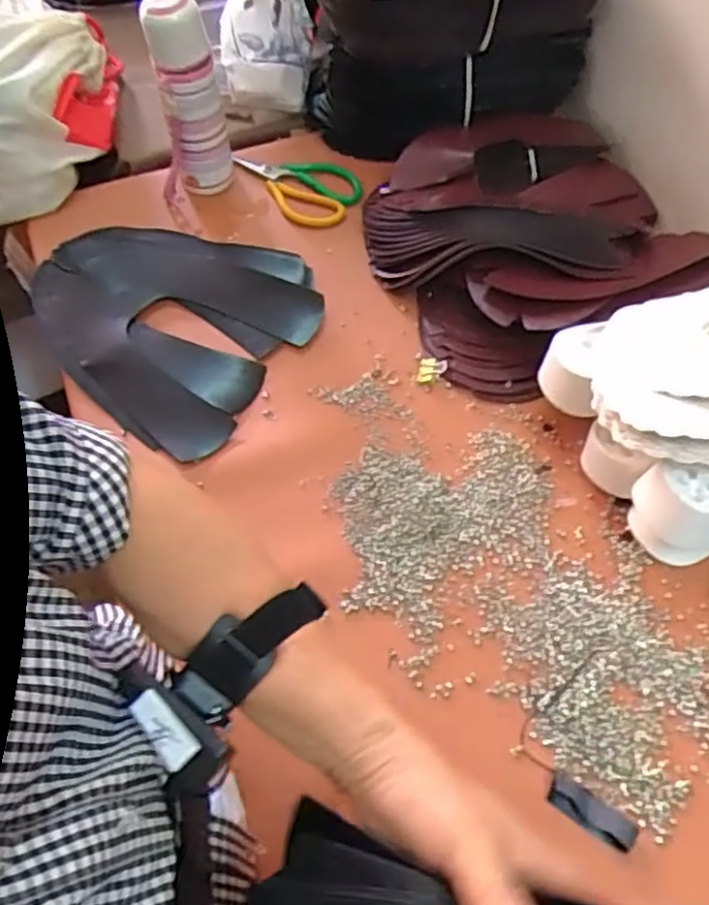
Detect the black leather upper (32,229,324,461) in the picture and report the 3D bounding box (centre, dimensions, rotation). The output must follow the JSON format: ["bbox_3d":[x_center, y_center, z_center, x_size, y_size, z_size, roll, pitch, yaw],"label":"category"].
[{"bbox_3d":[-0.205,-0.154,0.766,0.304,0.029,0.264,29,63,16],"label":"black leather upper"}]

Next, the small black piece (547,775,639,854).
[{"bbox_3d":[0.175,0.265,0.522,0.064,0.009,0.023,32,64,18],"label":"small black piece"}]

